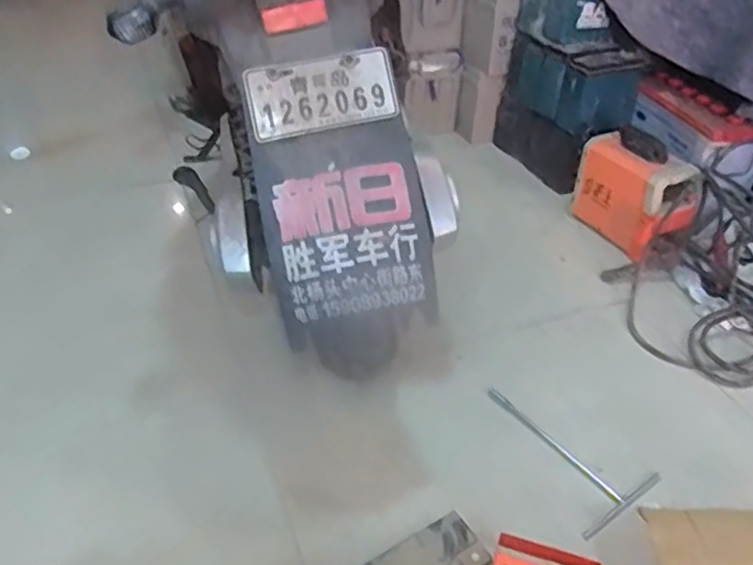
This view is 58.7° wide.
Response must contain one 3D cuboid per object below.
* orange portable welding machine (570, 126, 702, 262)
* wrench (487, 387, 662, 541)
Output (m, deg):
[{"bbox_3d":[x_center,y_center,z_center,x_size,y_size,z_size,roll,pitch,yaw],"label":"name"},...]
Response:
[{"bbox_3d":[0.588,-0.209,1.521,0.156,0.221,0.227,-14,40,-20],"label":"orange portable welding machine"},{"bbox_3d":[0.299,0.266,1.108,0.159,0.024,0.297,-20,43,-27],"label":"wrench"}]

